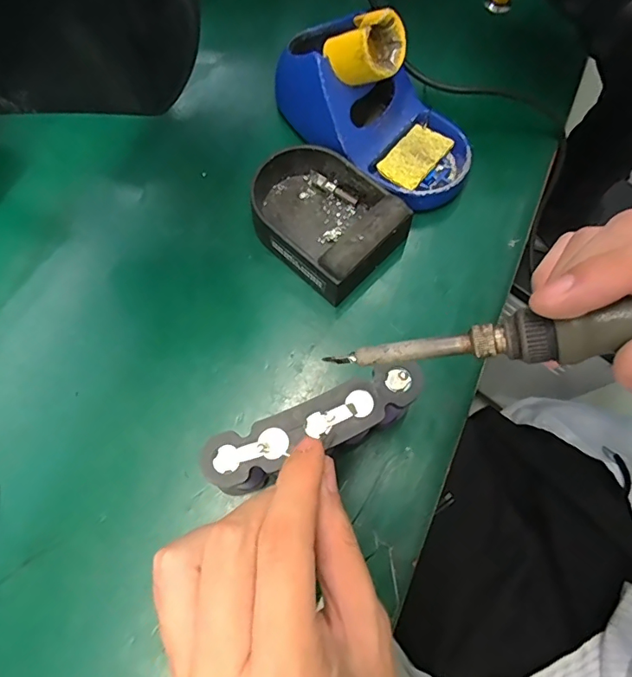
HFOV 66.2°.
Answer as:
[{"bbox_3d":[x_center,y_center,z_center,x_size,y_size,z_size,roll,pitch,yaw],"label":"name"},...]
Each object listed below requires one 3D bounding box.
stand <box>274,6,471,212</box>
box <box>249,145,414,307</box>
[{"bbox_3d":[0.040,-0.162,0.330,0.155,0.087,0.079,30,75,9],"label":"stand"},{"bbox_3d":[0.004,-0.084,0.329,0.077,0.039,0.107,-43,77,-12],"label":"box"}]

